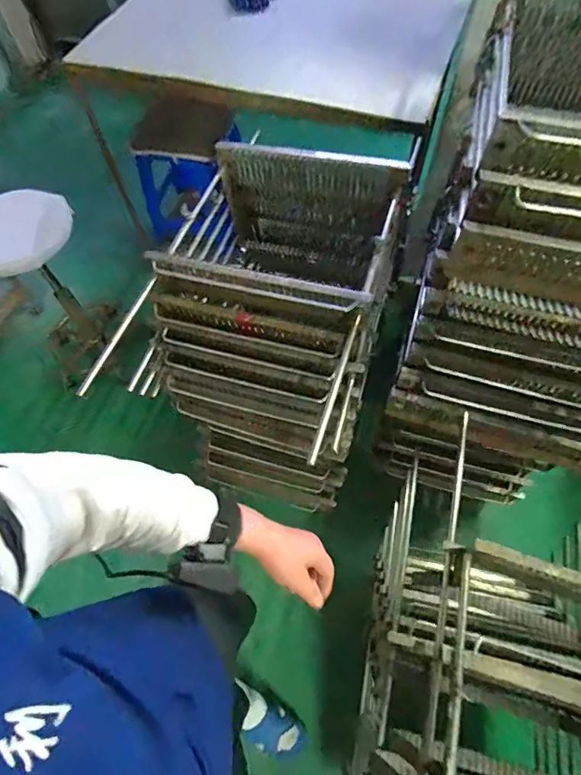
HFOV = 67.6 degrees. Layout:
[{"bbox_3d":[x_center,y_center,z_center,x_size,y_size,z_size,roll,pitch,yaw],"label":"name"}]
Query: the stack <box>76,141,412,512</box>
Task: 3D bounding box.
[{"bbox_3d":[-0.032,-0.105,1.050,0.417,0.654,0.587,11,64,7],"label":"stack"}]

